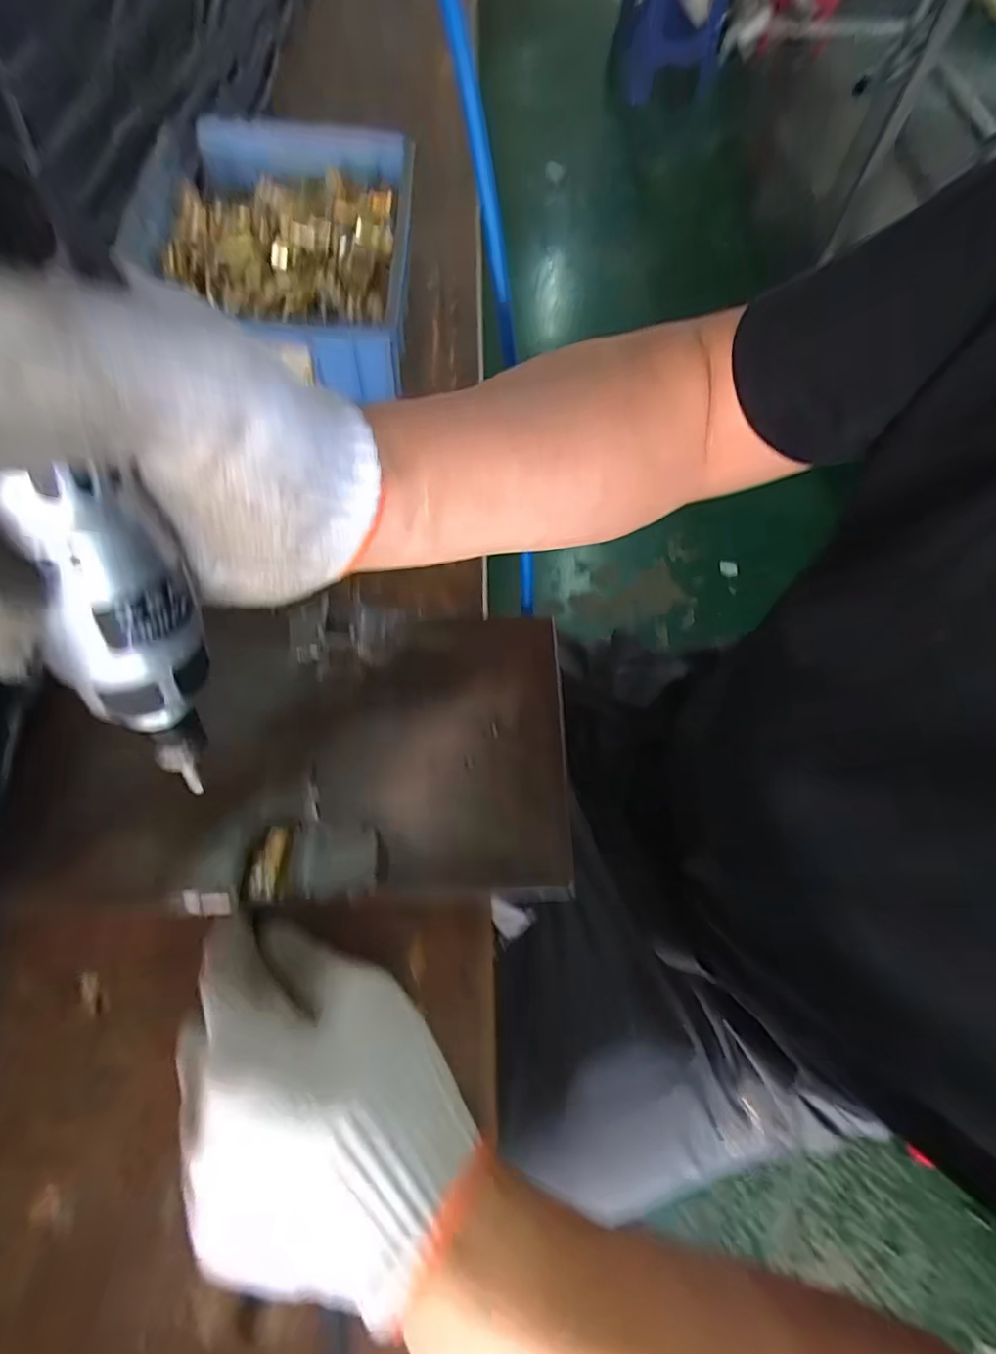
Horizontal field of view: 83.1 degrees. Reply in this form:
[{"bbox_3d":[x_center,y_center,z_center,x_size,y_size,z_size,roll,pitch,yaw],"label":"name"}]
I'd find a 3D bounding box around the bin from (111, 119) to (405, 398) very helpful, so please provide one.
[{"bbox_3d":[-0.183,-0.368,0.475,0.206,0.076,0.306,-2,62,-3],"label":"bin"}]

